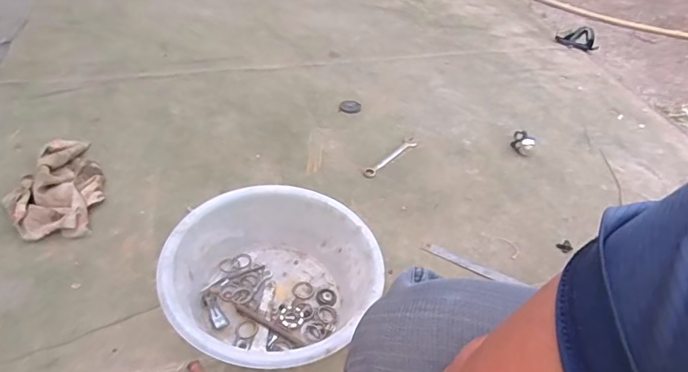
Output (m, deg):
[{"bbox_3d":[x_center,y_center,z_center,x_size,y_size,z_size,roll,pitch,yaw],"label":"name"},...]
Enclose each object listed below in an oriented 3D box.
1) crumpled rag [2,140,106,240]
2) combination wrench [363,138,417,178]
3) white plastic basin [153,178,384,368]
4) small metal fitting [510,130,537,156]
[{"bbox_3d":[-0.569,-0.010,0.965,0.171,0.059,0.267,-6,45,-14],"label":"crumpled rag"},{"bbox_3d":[0.109,-0.066,1.148,0.163,0.007,0.032,-36,58,-21],"label":"combination wrench"},{"bbox_3d":[-0.114,0.158,0.812,0.318,0.122,0.333,4,44,-4],"label":"white plastic basin"},{"bbox_3d":[0.454,-0.108,1.240,0.054,0.029,0.069,20,45,12],"label":"small metal fitting"}]

